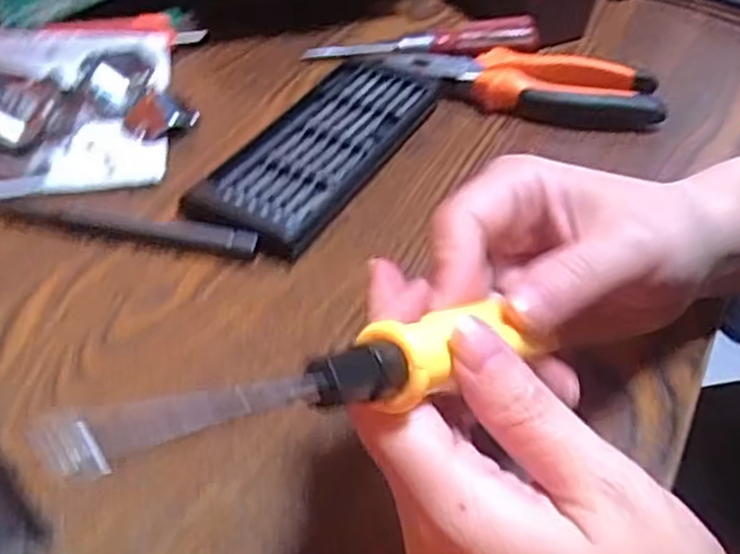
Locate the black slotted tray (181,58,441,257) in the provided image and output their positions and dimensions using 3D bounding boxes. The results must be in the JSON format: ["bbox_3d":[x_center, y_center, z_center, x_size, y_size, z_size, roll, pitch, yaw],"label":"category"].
[{"bbox_3d":[-0.028,-0.069,0.386,0.074,0.017,0.156,23,48,18],"label":"black slotted tray"}]

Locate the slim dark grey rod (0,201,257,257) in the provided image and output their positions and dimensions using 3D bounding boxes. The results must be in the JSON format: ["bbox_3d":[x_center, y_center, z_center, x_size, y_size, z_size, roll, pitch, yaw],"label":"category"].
[{"bbox_3d":[-0.114,-0.023,0.337,0.126,0.009,0.014,11,45,7],"label":"slim dark grey rod"}]

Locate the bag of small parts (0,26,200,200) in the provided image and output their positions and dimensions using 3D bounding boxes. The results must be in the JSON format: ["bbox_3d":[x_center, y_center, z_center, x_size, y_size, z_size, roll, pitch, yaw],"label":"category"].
[{"bbox_3d":[-0.159,-0.096,0.400,0.110,0.028,0.134,-5,46,-10],"label":"bag of small parts"}]

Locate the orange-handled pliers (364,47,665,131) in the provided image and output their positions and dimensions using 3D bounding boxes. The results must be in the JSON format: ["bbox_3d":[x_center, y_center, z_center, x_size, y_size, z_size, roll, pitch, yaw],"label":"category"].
[{"bbox_3d":[0.087,-0.112,0.438,0.162,0.024,0.044,8,45,3],"label":"orange-handled pliers"}]

